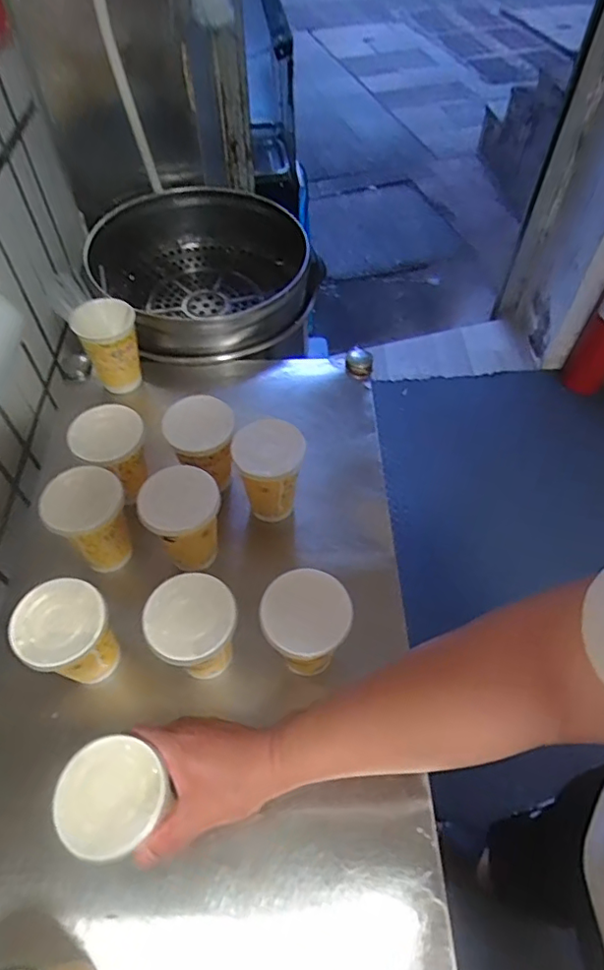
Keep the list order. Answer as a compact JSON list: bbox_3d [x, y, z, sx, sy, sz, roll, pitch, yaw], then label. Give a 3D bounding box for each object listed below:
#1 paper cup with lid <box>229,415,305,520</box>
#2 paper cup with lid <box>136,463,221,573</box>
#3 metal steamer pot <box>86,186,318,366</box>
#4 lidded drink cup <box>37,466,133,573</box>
[{"bbox_3d":[-0.036,-0.013,0.618,0.072,0.102,0.072,0,55,0],"label":"paper cup with lid"},{"bbox_3d":[-0.122,0.042,0.590,0.076,0.110,0.072,0,55,0],"label":"paper cup with lid"},{"bbox_3d":[-0.157,-0.329,0.896,0.335,0.125,0.347,0,55,0],"label":"metal steamer pot"},{"bbox_3d":[-0.218,0.039,0.589,0.077,0.092,0.072,-24,58,-16],"label":"lidded drink cup"}]

